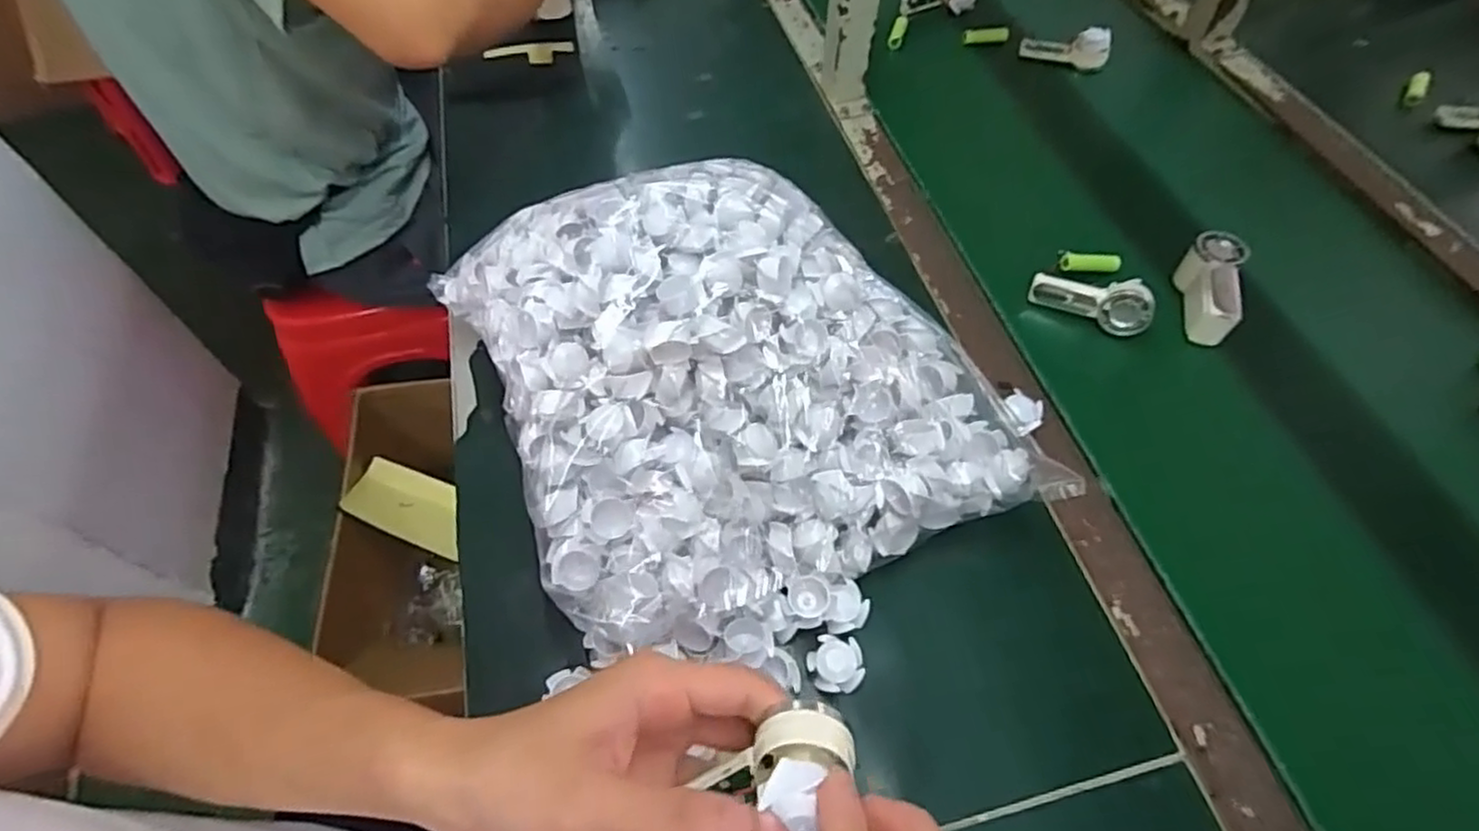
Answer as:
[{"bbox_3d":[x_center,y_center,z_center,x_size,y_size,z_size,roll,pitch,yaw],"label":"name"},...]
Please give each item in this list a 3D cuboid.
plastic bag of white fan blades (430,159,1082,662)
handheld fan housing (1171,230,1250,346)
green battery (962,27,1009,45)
[{"bbox_3d":[-0.008,-0.028,0.476,0.319,0.133,0.330,-19,58,-12],"label":"plastic bag of white fan blades"},{"bbox_3d":[0.388,-0.104,0.578,0.040,0.045,0.095,12,71,10],"label":"handheld fan housing"},{"bbox_3d":[0.287,-0.444,0.823,0.050,0.013,0.016,3,58,4],"label":"green battery"}]

